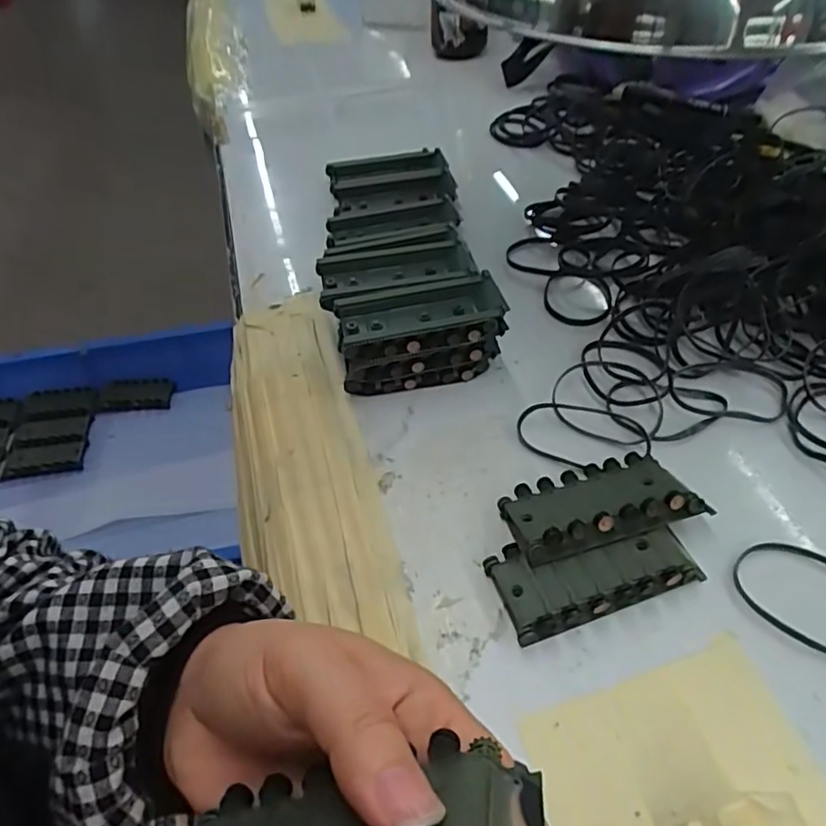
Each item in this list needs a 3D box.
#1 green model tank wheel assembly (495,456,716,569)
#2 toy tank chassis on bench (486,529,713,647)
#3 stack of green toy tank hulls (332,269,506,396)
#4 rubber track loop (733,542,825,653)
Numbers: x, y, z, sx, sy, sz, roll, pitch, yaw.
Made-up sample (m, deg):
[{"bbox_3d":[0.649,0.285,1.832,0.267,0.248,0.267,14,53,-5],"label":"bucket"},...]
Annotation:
[{"bbox_3d":[0.094,0.047,0.313,0.090,0.021,0.045,-16,30,-8],"label":"green model tank wheel assembly"},{"bbox_3d":[0.086,0.074,0.295,0.093,0.017,0.042,-16,48,-12],"label":"toy tank chassis on bench"},{"bbox_3d":[0.004,-0.049,0.388,0.098,0.050,0.047,-10,47,-7],"label":"stack of green toy tank hulls"},{"bbox_3d":[0.187,0.083,0.286,0.069,0.004,0.049,28,54,25],"label":"rubber track loop"}]

